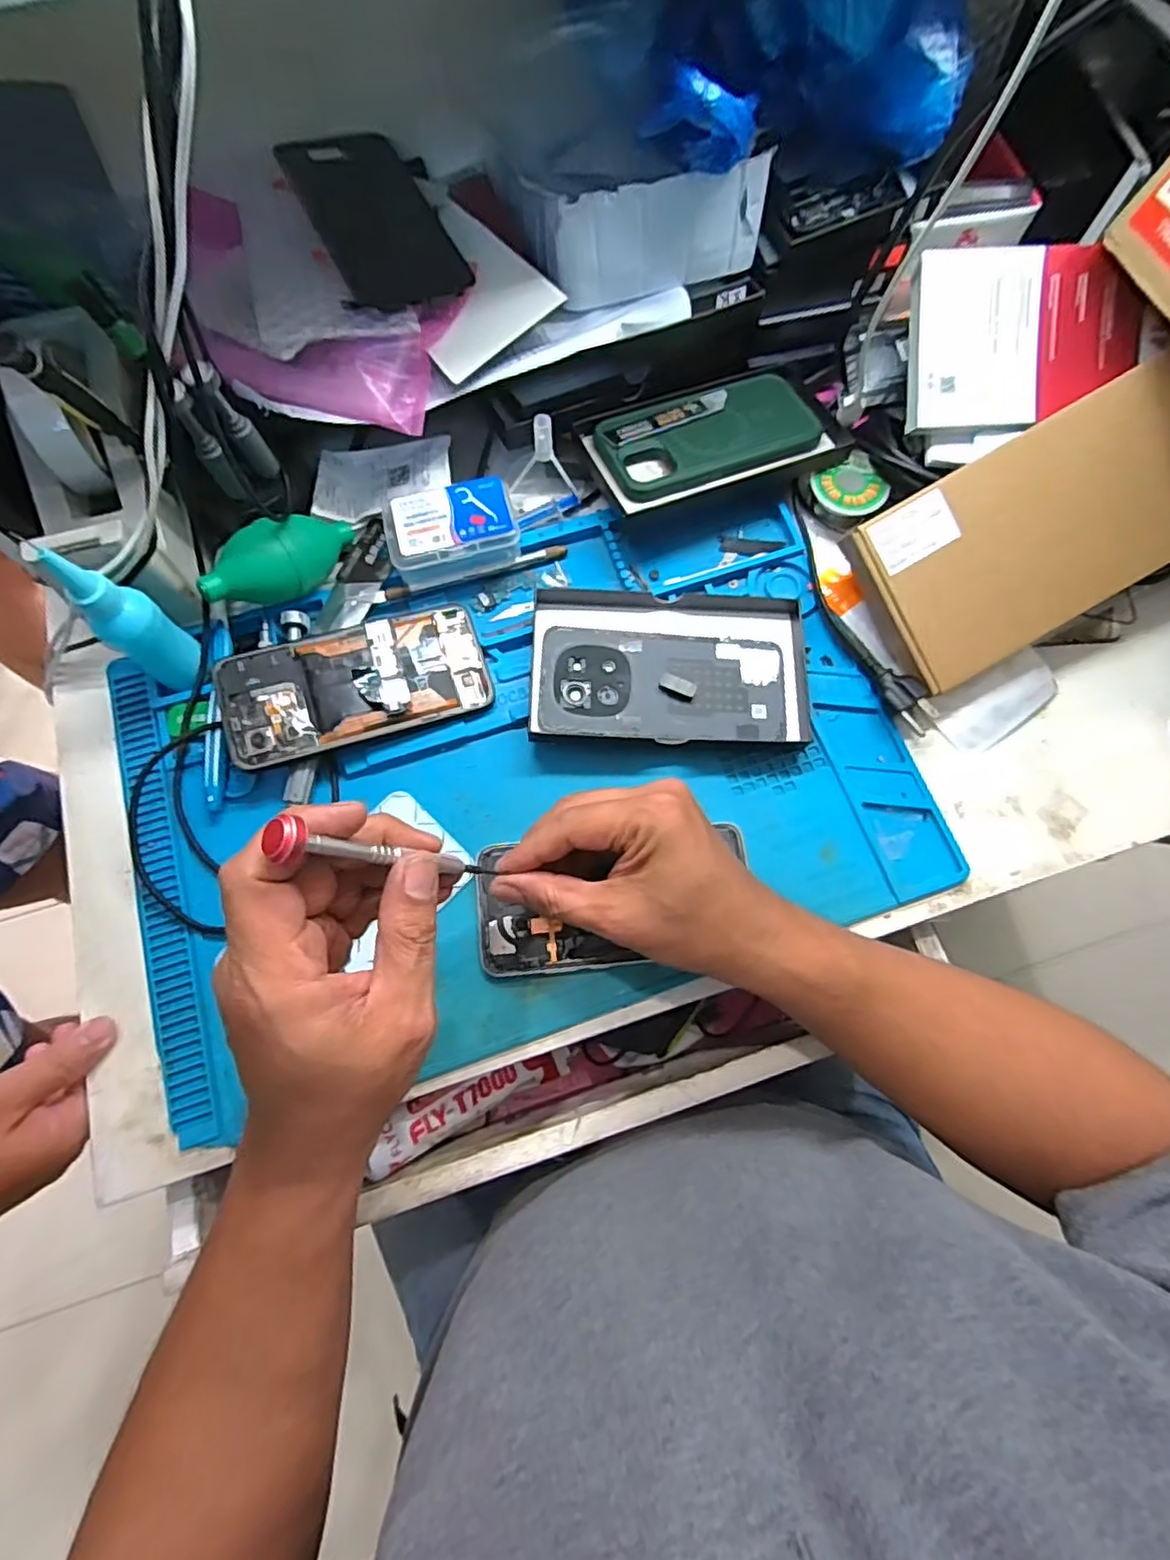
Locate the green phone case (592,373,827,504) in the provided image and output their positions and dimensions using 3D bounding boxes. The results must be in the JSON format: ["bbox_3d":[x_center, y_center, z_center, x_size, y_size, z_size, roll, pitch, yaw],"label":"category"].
[{"bbox_3d":[0.083,-0.241,0.443,0.150,0.016,0.077,-26,75,-7],"label":"green phone case"}]

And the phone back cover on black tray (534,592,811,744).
[{"bbox_3d":[0.055,-0.072,0.421,0.175,0.017,0.105,-1,73,0],"label":"phone back cover on black tray"}]

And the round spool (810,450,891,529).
[{"bbox_3d":[0.184,-0.199,0.452,0.044,0.023,0.047,0,73,0],"label":"round spool"}]

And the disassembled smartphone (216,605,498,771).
[{"bbox_3d":[-0.143,-0.062,0.404,0.158,0.008,0.074,-17,79,-12],"label":"disassembled smartphone"}]

